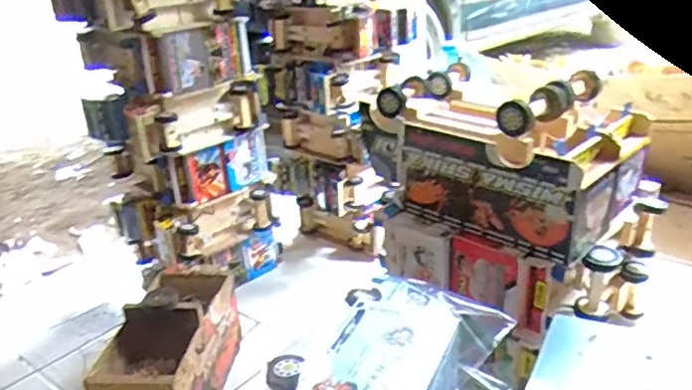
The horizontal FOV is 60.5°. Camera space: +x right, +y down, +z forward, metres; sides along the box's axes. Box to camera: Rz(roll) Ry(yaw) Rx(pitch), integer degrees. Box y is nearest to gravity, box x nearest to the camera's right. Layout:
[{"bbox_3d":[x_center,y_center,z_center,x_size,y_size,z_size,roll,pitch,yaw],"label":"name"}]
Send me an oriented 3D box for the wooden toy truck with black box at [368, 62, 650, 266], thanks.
[{"bbox_3d":[0.294,-0.094,1.148,0.450,0.224,0.314,17,32,39],"label":"wooden toy truck with black box"}]

